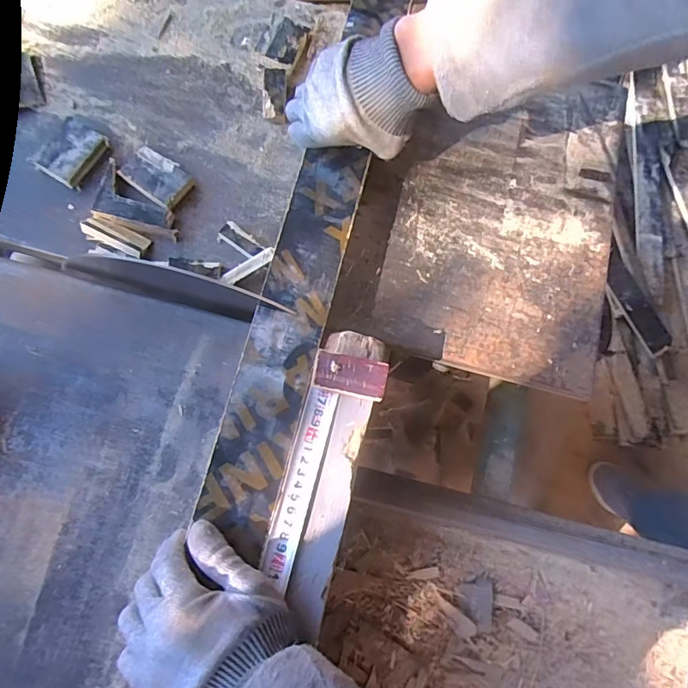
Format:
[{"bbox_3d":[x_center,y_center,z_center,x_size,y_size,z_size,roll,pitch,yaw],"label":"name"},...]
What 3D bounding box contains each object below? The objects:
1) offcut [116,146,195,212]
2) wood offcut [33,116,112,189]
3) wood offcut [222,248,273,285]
[{"bbox_3d":[-0.189,-0.169,0.493,0.065,0.018,0.044,35,78,11],"label":"offcut"},{"bbox_3d":[-0.277,-0.194,0.488,0.049,0.021,0.062,27,76,9],"label":"wood offcut"},{"bbox_3d":[-0.092,-0.075,0.469,0.057,0.005,0.015,-29,75,10],"label":"wood offcut"}]

